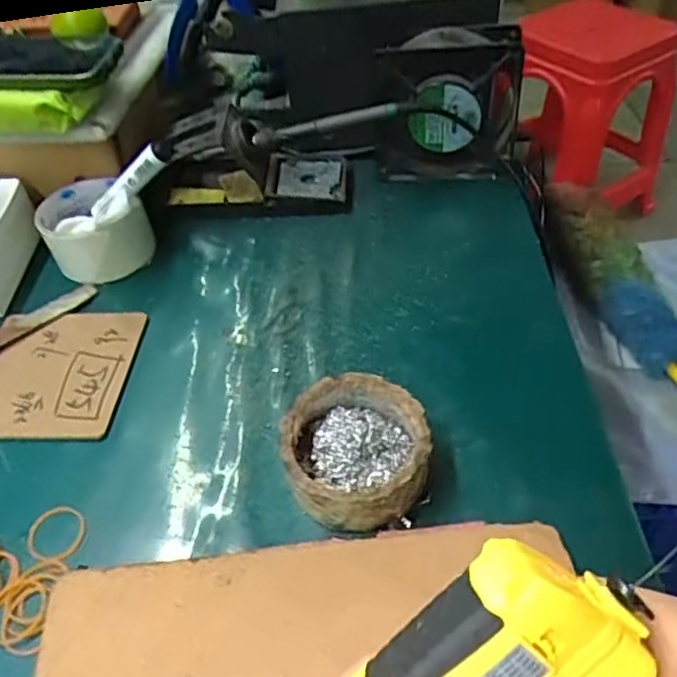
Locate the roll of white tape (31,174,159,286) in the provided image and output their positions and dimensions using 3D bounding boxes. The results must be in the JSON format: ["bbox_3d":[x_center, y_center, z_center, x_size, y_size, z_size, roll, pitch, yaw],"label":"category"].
[{"bbox_3d":[-0.204,-0.096,0.520,0.080,0.053,0.096,-23,49,-16],"label":"roll of white tape"}]

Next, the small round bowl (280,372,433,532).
[{"bbox_3d":[0.010,0.065,0.358,0.079,0.040,0.084,-3,46,3],"label":"small round bowl"}]

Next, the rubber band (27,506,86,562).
[{"bbox_3d":[-0.161,0.111,0.354,0.031,0.004,0.037,-36,53,-26],"label":"rubber band"}]

